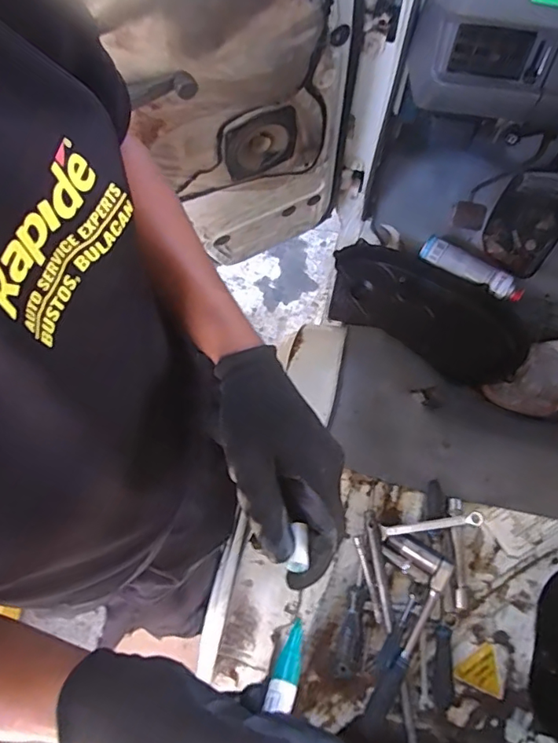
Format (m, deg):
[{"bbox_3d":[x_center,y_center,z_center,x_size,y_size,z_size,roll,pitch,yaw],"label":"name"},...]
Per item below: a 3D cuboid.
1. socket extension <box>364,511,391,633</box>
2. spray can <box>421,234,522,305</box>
[{"bbox_3d":[0.141,0.279,0.705,0.018,0.012,0.158,-8,71,0],"label":"socket extension"},{"bbox_3d":[0.400,-0.210,1.056,0.224,0.042,0.052,33,76,13],"label":"spray can"}]

